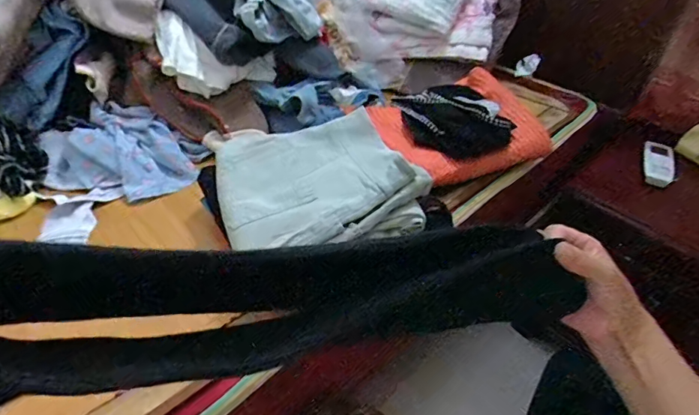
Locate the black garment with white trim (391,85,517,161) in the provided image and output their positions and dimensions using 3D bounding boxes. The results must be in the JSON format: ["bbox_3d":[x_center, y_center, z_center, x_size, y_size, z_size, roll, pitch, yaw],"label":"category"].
[{"bbox_3d":[0.179,-0.161,0.820,0.174,0.058,0.173,-5,41,-7],"label":"black garment with white trim"}]

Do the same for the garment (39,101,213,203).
[{"bbox_3d":[-0.396,-0.098,0.794,0.265,0.073,0.163,12,42,12],"label":"garment"}]

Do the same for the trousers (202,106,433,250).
[{"bbox_3d":[-0.048,-0.044,0.624,0.251,0.065,0.268,-13,42,-16],"label":"trousers"}]

